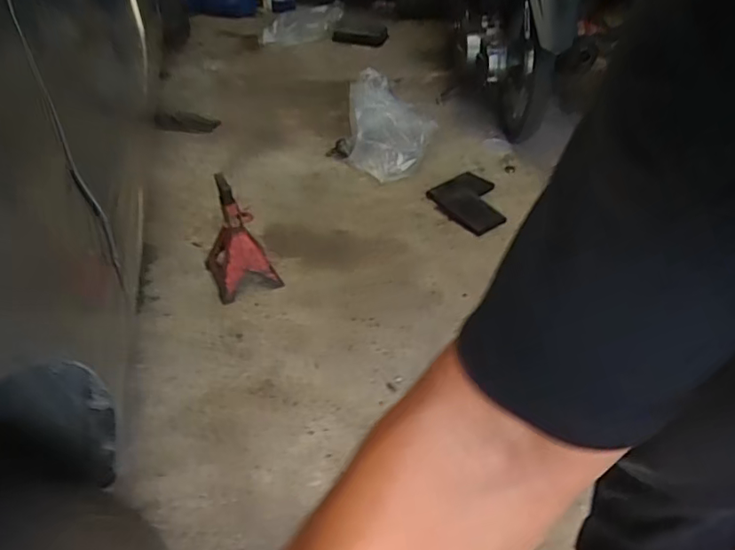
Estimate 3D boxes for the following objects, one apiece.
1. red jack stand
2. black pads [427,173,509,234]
[{"bbox_3d":[-0.327,-0.098,1.351,0.149,0.269,0.171,-20,46,-23],"label":"red jack stand"},{"bbox_3d":[0.302,-0.240,1.705,0.214,0.019,0.319,2,41,1],"label":"black pads"}]

